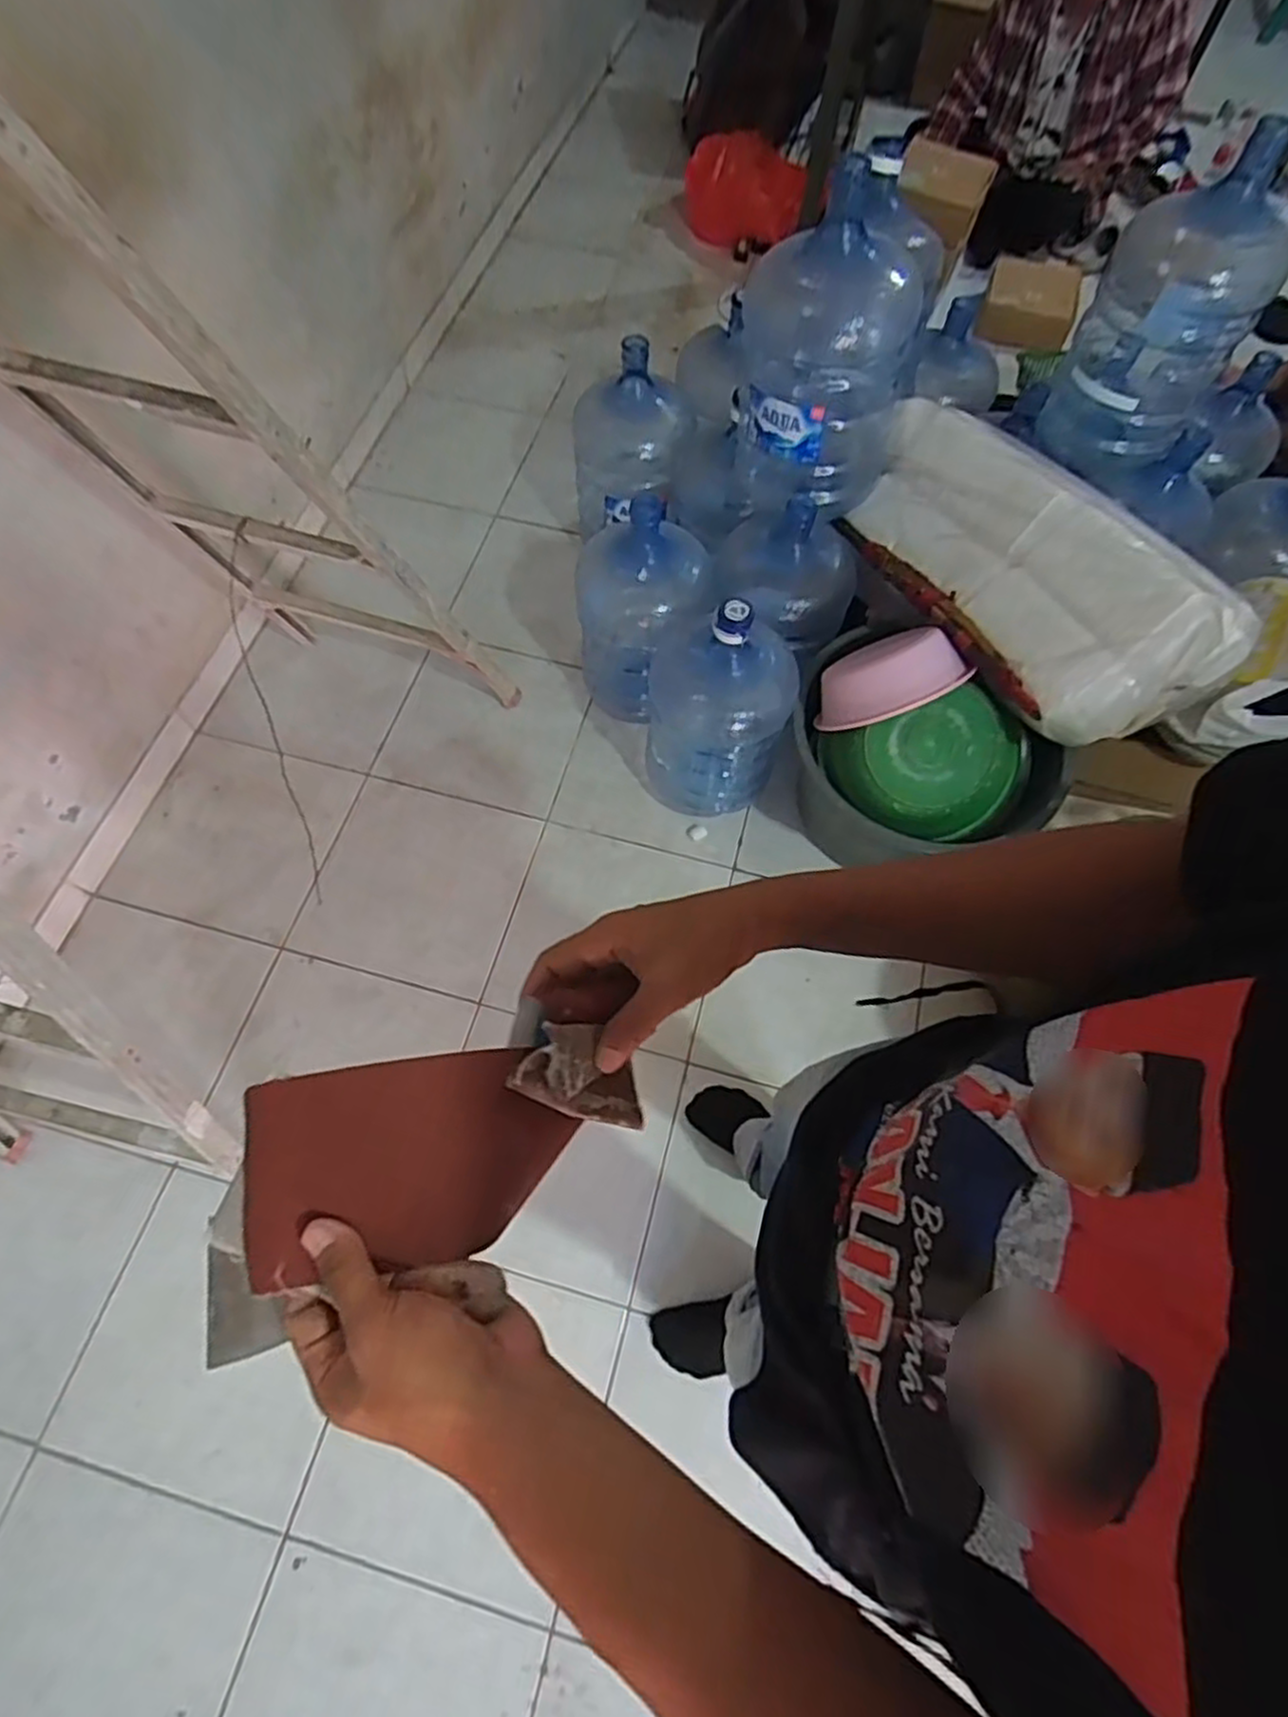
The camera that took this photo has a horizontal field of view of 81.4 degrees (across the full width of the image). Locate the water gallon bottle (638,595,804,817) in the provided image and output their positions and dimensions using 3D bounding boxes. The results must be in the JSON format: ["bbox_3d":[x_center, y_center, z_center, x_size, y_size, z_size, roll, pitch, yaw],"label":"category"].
[{"bbox_3d":[0.140,-0.287,1.440,0.270,0.483,0.240,16,66,5],"label":"water gallon bottle"}]

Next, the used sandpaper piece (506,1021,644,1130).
[{"bbox_3d":[-0.030,0.126,0.434,0.018,0.094,0.049,-1,57,47],"label":"used sandpaper piece"}]

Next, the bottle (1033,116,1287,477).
[{"bbox_3d":[0.942,-0.980,1.330,0.271,0.455,0.269,30,68,11],"label":"bottle"}]

